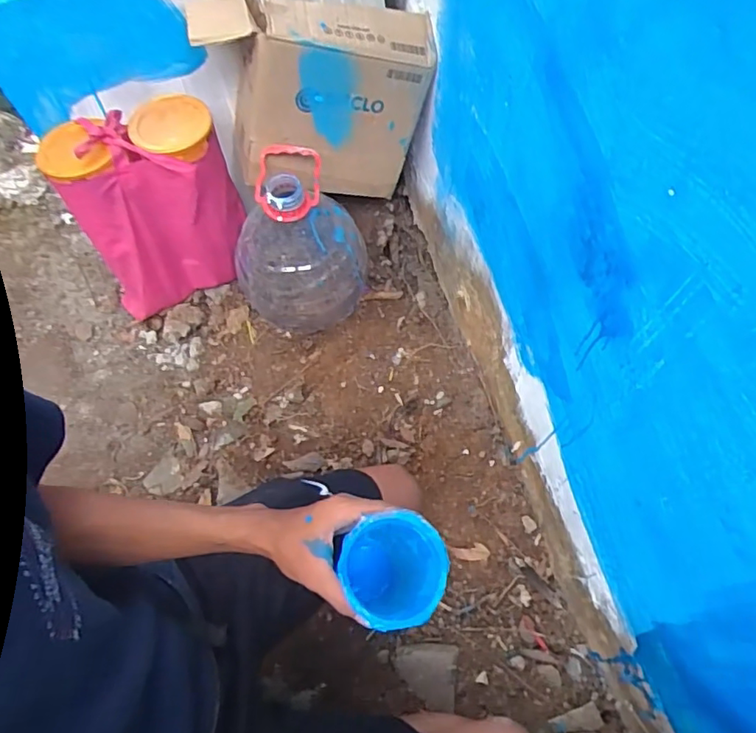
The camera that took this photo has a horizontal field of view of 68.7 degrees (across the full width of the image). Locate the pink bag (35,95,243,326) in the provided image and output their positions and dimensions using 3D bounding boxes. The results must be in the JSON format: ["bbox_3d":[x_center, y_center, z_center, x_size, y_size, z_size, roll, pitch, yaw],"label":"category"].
[{"bbox_3d":[-0.387,-0.275,0.989,0.264,0.329,0.139,-24,65,-14],"label":"pink bag"}]

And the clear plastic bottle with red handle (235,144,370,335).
[{"bbox_3d":[-0.136,-0.202,0.988,0.187,0.291,0.187,1,62,-2],"label":"clear plastic bottle with red handle"}]

